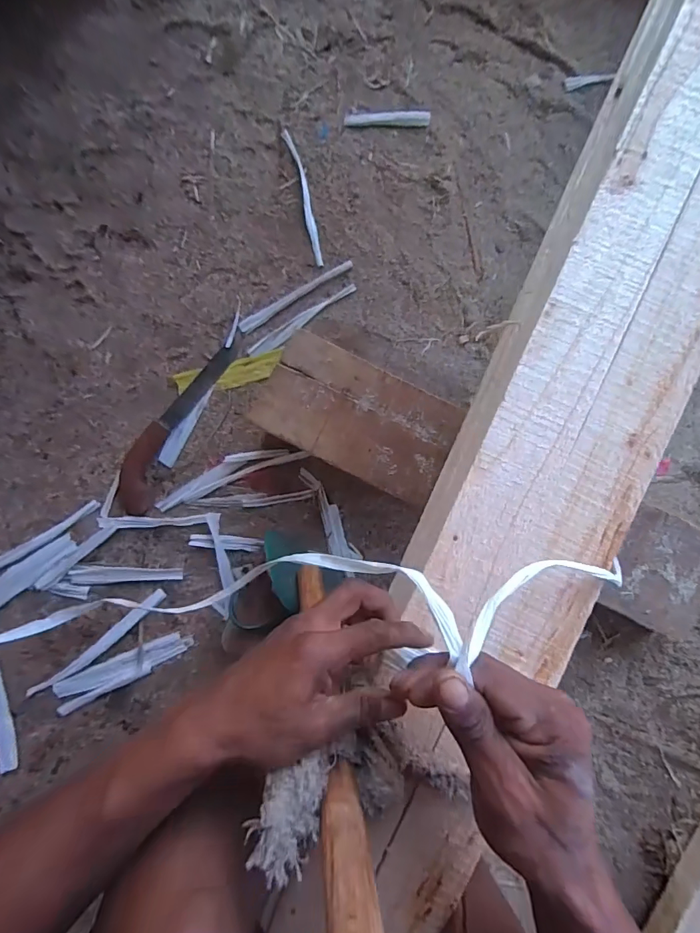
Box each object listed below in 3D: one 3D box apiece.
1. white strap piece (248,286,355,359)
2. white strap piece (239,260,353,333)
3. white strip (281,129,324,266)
[{"bbox_3d":[-0.064,-0.196,0.595,0.167,0.006,0.021,-33,88,-3],"label":"white strap piece"},{"bbox_3d":[-0.075,-0.233,0.597,0.171,0.007,0.020,-31,88,-3],"label":"white strap piece"},{"bbox_3d":[-0.062,-0.366,0.596,0.016,0.011,0.188,-15,87,-3],"label":"white strip"}]

